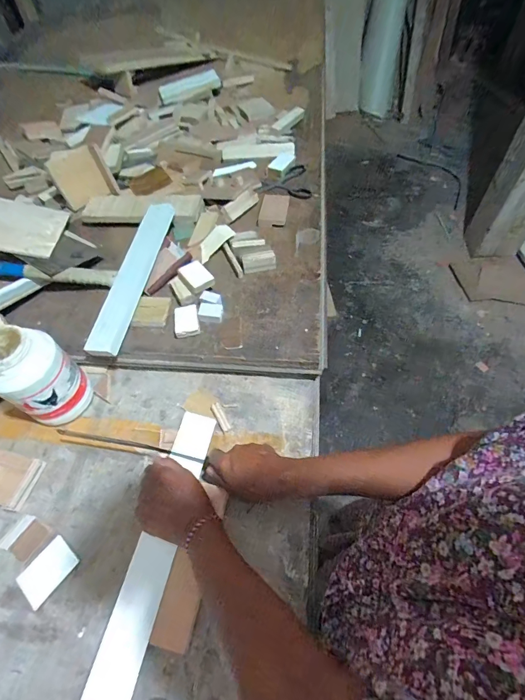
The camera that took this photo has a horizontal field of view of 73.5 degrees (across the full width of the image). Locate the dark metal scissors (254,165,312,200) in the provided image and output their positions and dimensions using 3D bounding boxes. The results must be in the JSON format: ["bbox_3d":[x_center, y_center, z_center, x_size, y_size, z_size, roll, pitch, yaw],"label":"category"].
[{"bbox_3d":[0.042,-0.359,0.765,0.114,0.013,0.110,-6,58,0],"label":"dark metal scissors"}]

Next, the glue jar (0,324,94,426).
[{"bbox_3d":[-0.311,0.040,0.498,0.089,0.156,0.084,-36,62,-18],"label":"glue jar"}]

